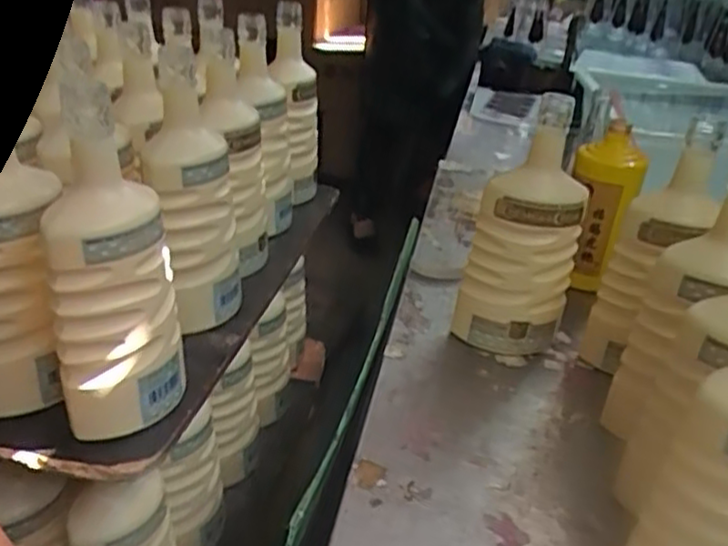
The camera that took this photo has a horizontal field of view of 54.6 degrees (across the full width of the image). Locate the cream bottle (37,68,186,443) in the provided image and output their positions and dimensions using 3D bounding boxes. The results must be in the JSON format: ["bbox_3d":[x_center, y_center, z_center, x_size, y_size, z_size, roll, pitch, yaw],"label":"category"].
[{"bbox_3d":[-0.172,0.001,0.477,0.071,0.234,0.064,1,28,-3],"label":"cream bottle"}]

